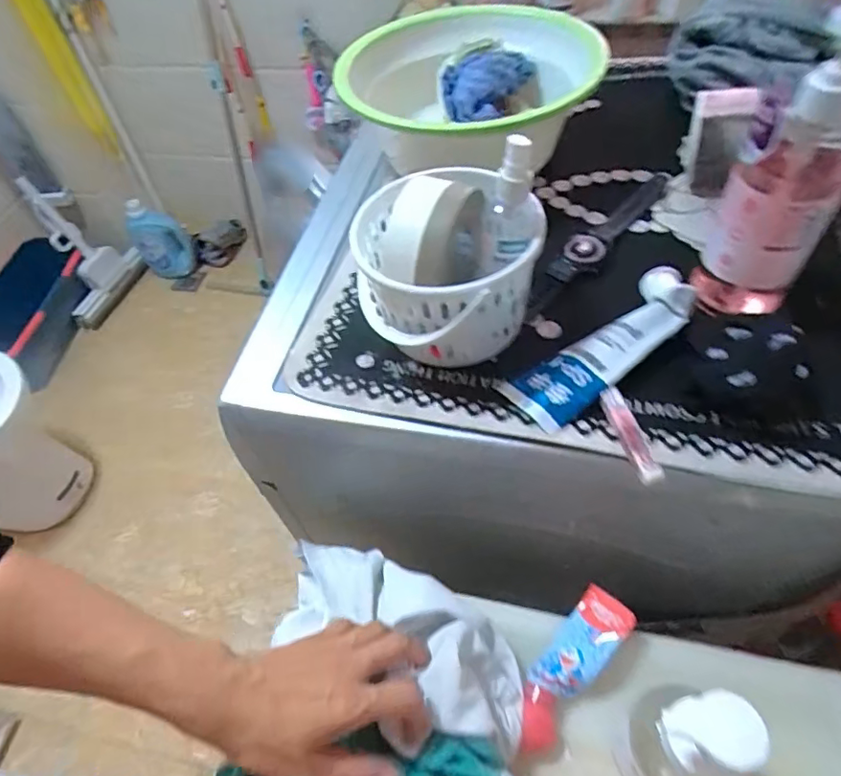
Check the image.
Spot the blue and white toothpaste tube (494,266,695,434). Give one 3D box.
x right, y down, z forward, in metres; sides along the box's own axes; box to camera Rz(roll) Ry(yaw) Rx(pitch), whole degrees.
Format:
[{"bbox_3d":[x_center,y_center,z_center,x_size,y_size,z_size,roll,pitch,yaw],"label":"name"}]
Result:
[{"bbox_3d":[0.139,-0.031,0.407,0.162,0.032,0.055,-30,55,-17],"label":"blue and white toothpaste tube"}]

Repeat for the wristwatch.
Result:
[{"bbox_3d":[0.166,-0.139,0.501,0.035,0.010,0.235,31,61,26],"label":"wristwatch"}]

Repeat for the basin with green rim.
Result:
[{"bbox_3d":[0.051,-0.304,0.583,0.248,0.104,0.290,2,53,7],"label":"basin with green rim"}]

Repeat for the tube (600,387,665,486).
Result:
[{"bbox_3d":[0.140,0.032,0.367,0.016,0.015,0.073,-9,52,-2],"label":"tube"}]

